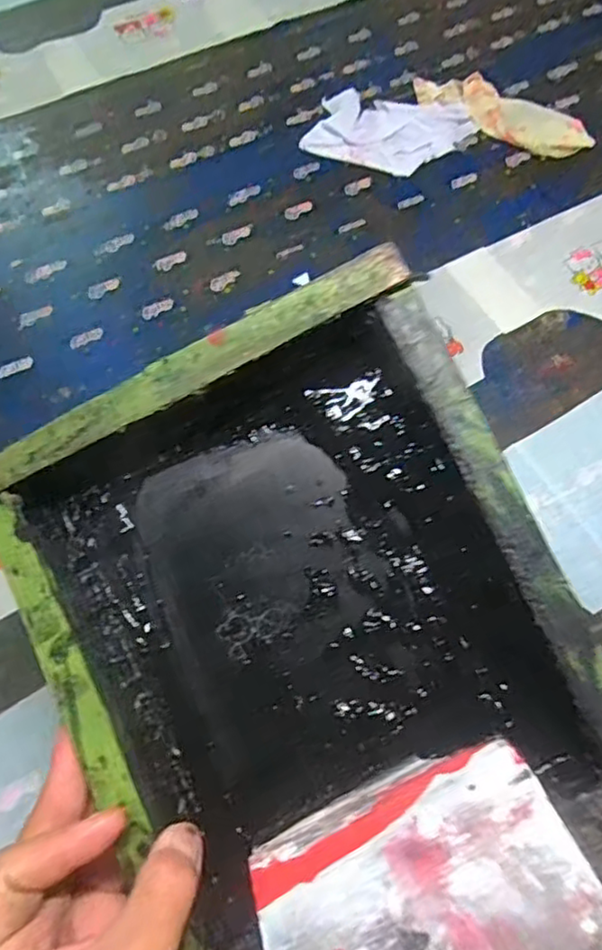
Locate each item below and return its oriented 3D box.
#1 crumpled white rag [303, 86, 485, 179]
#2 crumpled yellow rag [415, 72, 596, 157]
[{"bbox_3d":[0.104,-0.399,0.735,0.187,0.020,0.110,8,65,5],"label":"crumpled white rag"},{"bbox_3d":[0.238,-0.432,0.750,0.213,0.026,0.073,26,68,13],"label":"crumpled yellow rag"}]

